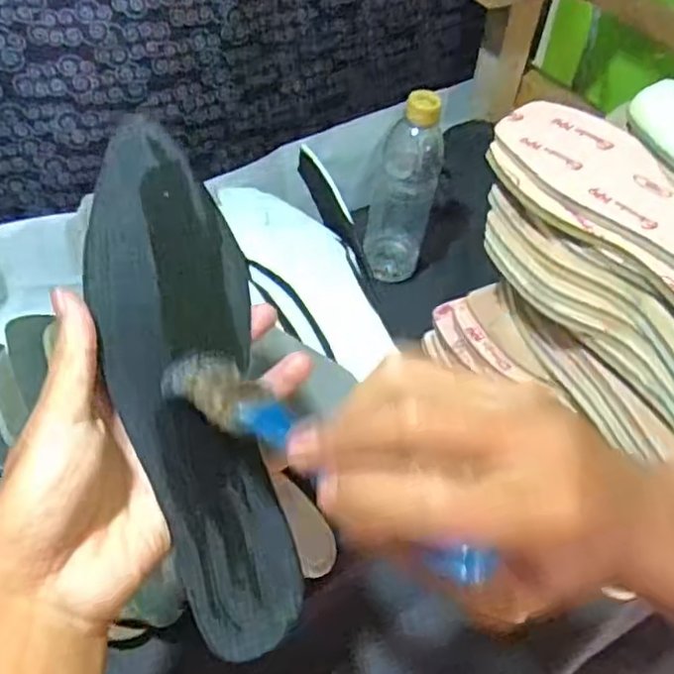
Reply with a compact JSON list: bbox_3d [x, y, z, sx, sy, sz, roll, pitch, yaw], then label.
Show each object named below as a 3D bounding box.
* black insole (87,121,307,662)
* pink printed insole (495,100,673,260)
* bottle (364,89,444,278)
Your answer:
[{"bbox_3d":[-0.064,0.024,0.308,0.072,0.004,0.232,-8,86,-37],"label":"black insole"},{"bbox_3d":[0.197,-0.084,0.433,0.086,0.012,0.235,-27,57,-27],"label":"pink printed insole"},{"bbox_3d":[0.064,-0.138,0.651,0.057,0.201,0.055,9,49,1],"label":"bottle"}]

